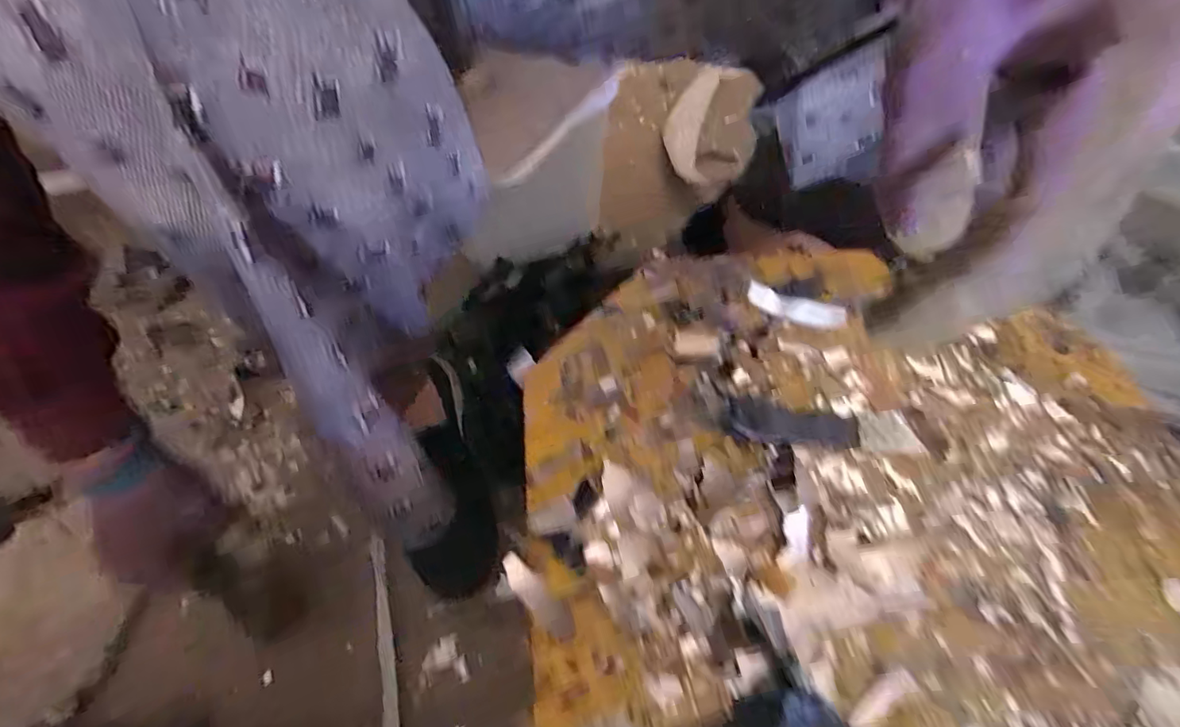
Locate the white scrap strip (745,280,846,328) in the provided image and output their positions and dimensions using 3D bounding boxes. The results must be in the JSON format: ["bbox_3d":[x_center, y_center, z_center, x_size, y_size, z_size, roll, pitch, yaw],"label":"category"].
[{"bbox_3d":[0.129,-0.035,0.331,0.061,0.007,0.018,17,59,8],"label":"white scrap strip"}]

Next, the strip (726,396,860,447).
[{"bbox_3d":[0.111,0.033,0.288,0.071,0.004,0.025,7,59,2],"label":"strip"}]

